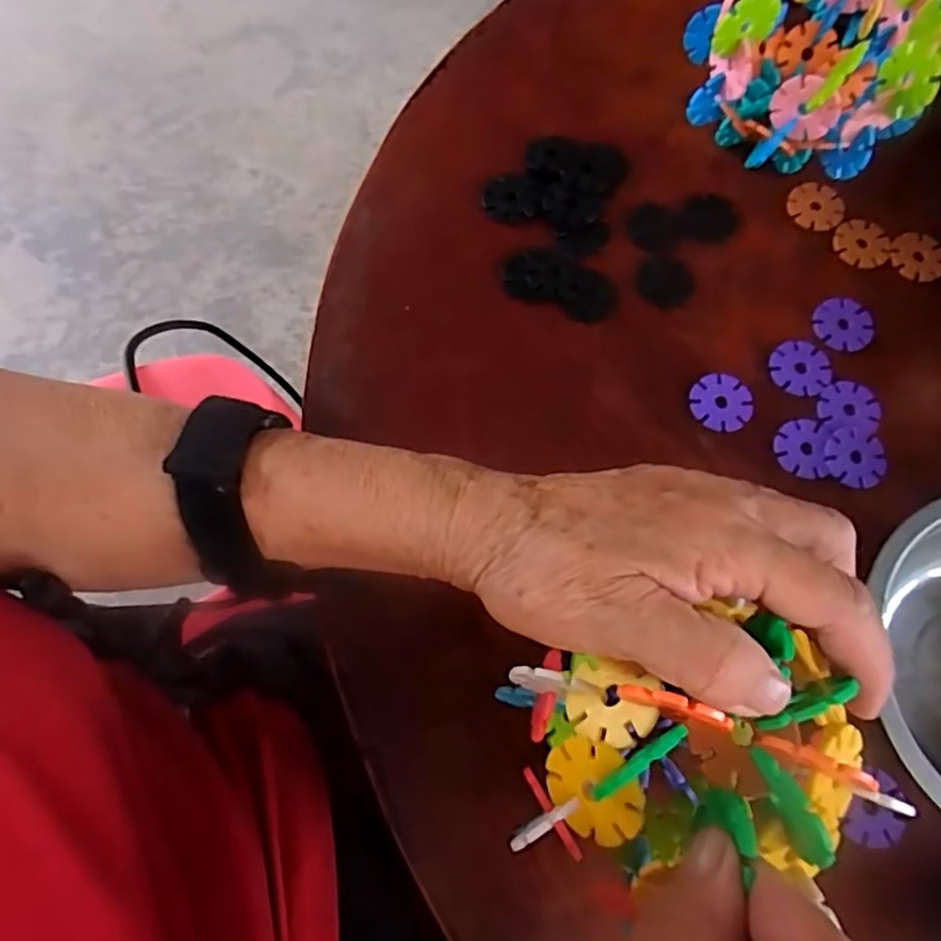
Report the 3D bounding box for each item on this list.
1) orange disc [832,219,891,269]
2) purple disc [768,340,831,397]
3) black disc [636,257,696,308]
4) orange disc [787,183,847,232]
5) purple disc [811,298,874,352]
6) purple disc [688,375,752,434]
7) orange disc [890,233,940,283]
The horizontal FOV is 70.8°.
[{"bbox_3d":[0.224,-0.130,0.377,0.030,0.004,0.031,0,72,-1],"label":"orange disc"},{"bbox_3d":[0.175,-0.054,0.350,0.031,0.004,0.031,0,72,-1],"label":"purple disc"},{"bbox_3d":[0.109,-0.104,0.366,0.030,0.004,0.030,0,72,-1],"label":"black disc"},{"bbox_3d":[0.201,-0.153,0.384,0.033,0.004,0.029,2,72,-1],"label":"orange disc"},{"bbox_3d":[0.204,-0.080,0.363,0.032,0.004,0.031,0,72,-1],"label":"purple disc"},{"bbox_3d":[0.130,-0.035,0.343,0.032,0.004,0.031,0,72,-1],"label":"purple disc"},{"bbox_3d":[0.255,-0.122,0.377,0.031,0.004,0.029,0,72,-1],"label":"orange disc"}]

